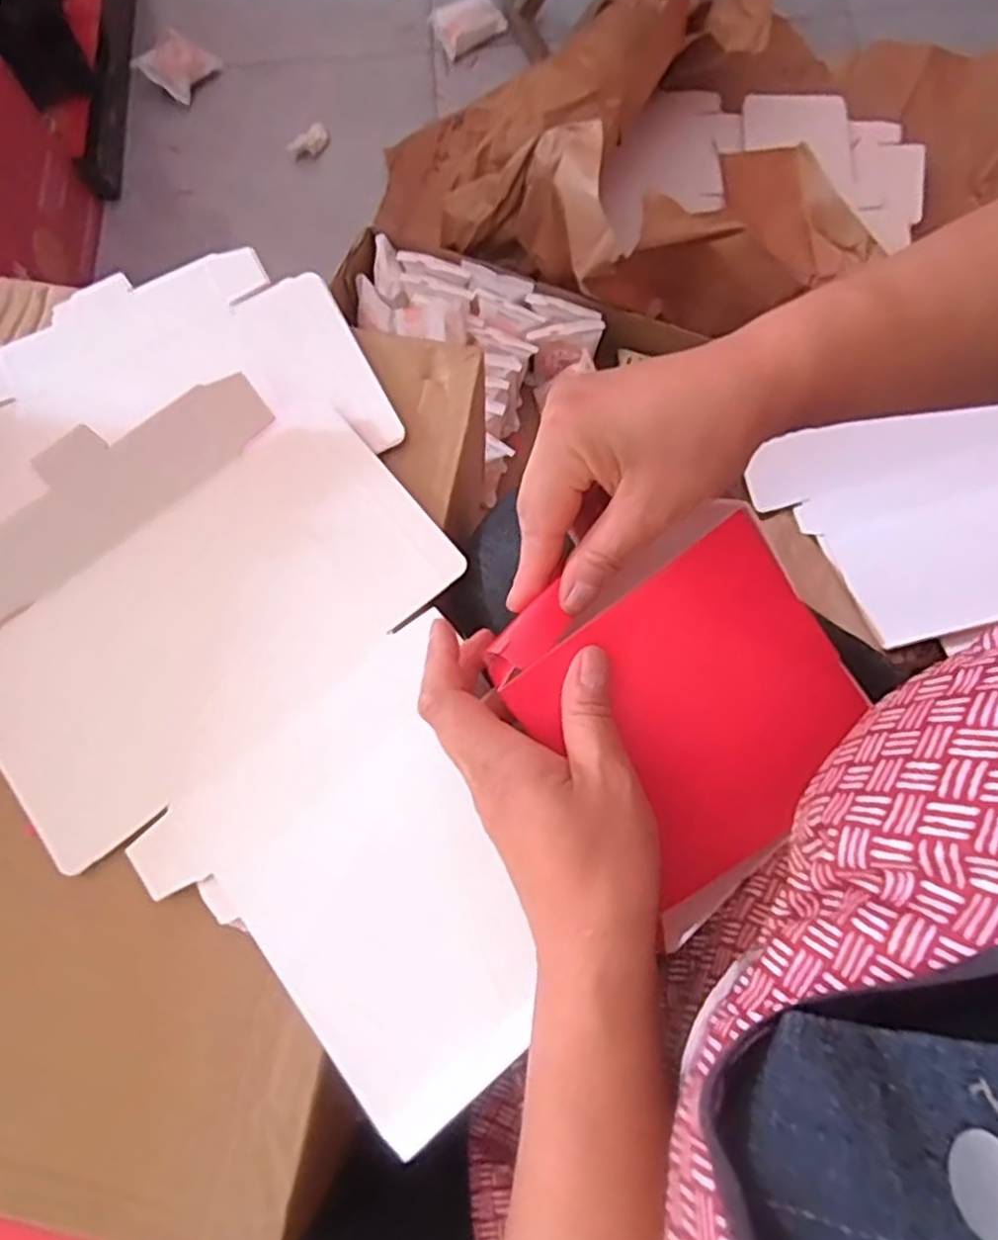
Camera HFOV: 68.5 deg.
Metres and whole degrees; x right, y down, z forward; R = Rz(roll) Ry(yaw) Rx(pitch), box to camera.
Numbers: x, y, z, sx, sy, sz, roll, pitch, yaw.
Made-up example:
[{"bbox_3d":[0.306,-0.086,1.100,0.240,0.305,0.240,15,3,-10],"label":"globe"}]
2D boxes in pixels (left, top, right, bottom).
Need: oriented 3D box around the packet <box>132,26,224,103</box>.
[{"bbox_3d":[-0.443,-0.767,1.021,0.111,0.059,0.057,-25,74,-6],"label":"packet"}]

